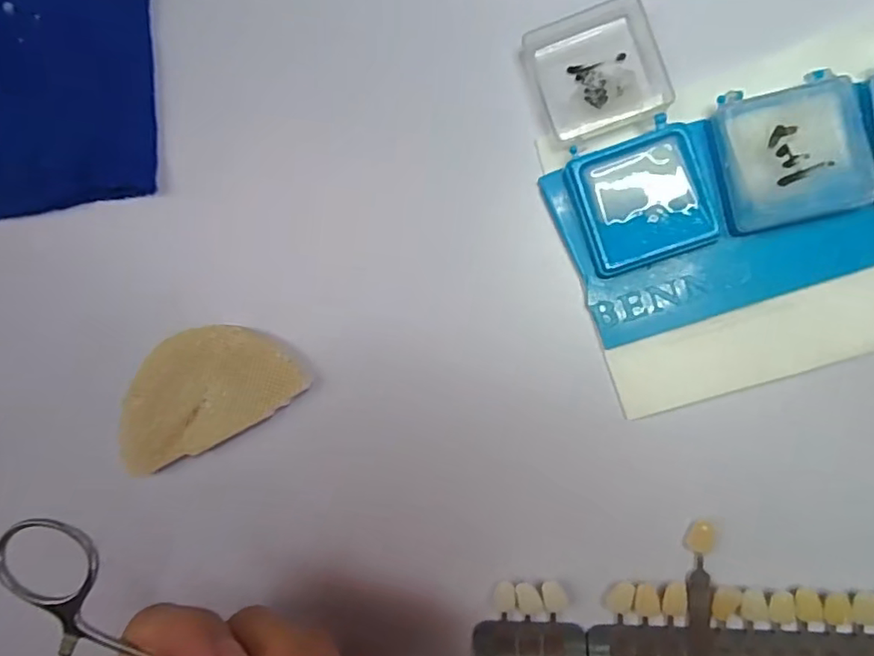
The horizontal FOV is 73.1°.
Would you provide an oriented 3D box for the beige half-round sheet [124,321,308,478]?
[{"bbox_3d":[-0.090,0.024,0.224,0.077,0.006,0.042,-28,96,5],"label":"beige half-round sheet"}]

